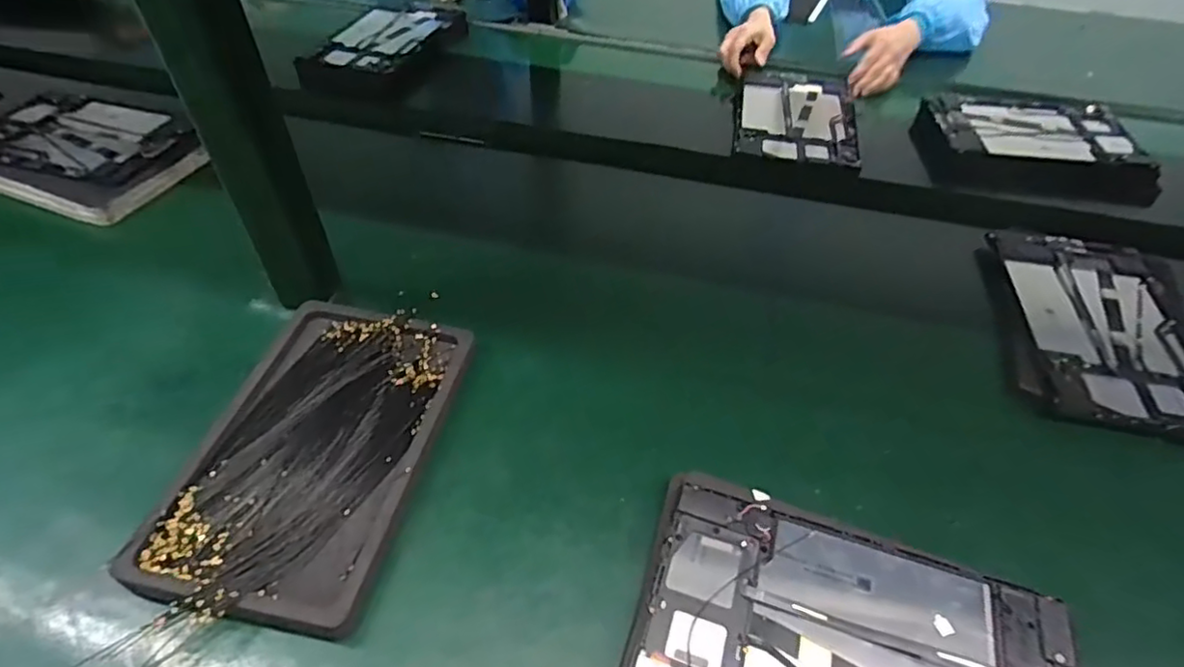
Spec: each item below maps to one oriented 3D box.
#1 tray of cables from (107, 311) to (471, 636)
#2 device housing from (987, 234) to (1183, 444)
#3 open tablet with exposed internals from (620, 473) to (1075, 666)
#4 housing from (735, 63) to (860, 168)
[{"bbox_3d":[-0.202,0.082,0.465,0.167,0.025,0.247,9,48,7],"label":"tray of cables"},{"bbox_3d":[0.499,-0.010,0.604,0.166,0.029,0.279,9,48,6],"label":"device housing"},{"bbox_3d":[0.148,0.184,0.362,0.241,0.014,0.163,16,49,13],"label":"open tablet with exposed internals"},{"bbox_3d":[0.281,-0.304,0.867,0.158,0.020,0.264,10,48,7],"label":"housing"}]

